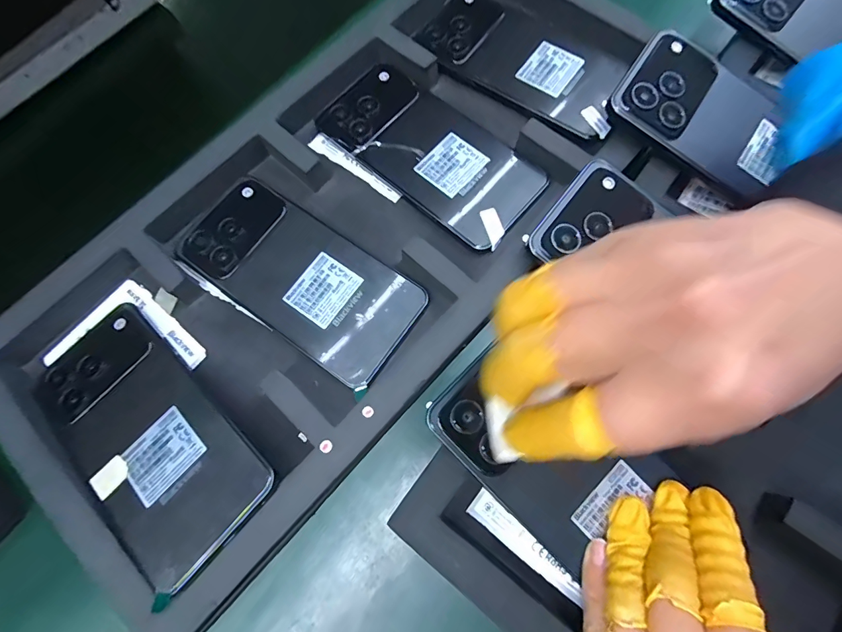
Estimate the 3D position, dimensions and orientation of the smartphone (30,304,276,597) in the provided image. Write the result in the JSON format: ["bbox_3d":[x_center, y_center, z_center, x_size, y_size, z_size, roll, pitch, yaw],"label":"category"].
[{"bbox_3d":[-0.155,0.064,0.233,0.156,0.009,0.076,37,78,20],"label":"smartphone"}]

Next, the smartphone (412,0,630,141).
[{"bbox_3d":[0.081,-0.196,0.312,0.157,0.010,0.087,34,77,13],"label":"smartphone"}]

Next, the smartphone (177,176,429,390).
[{"bbox_3d":[-0.077,-0.026,0.269,0.155,0.016,0.074,33,76,13],"label":"smartphone"}]

